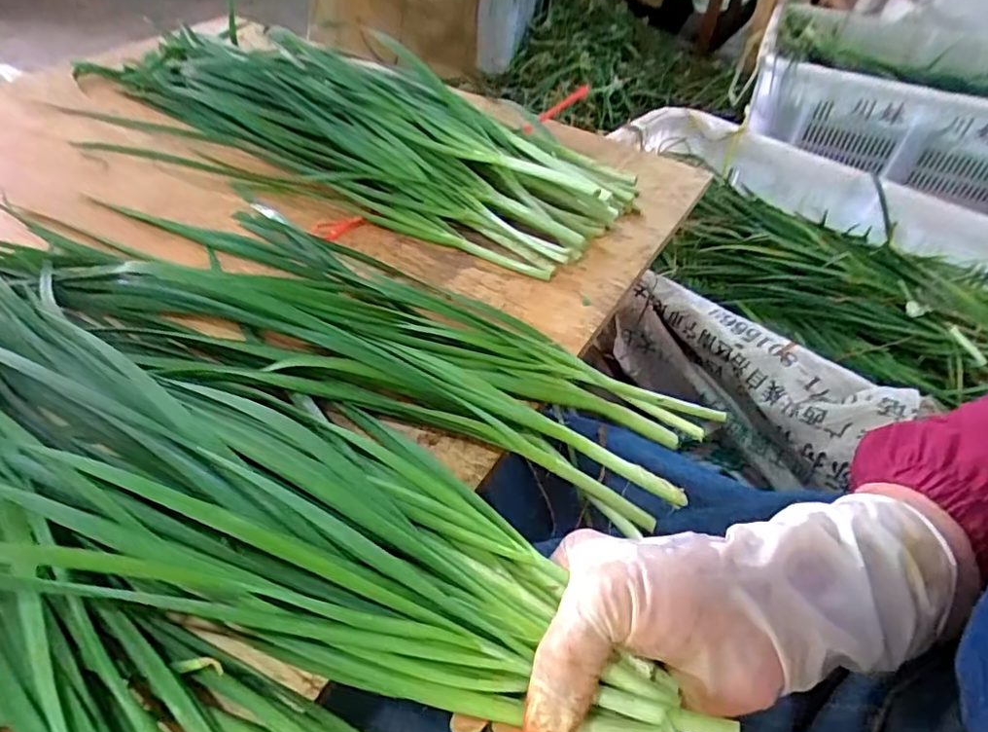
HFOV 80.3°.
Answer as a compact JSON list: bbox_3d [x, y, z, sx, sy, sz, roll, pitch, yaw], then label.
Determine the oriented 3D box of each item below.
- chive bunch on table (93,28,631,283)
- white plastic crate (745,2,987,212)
[{"bbox_3d":[-0.128,-0.205,0.475,0.479,0.055,0.134,23,49,18],"label":"chive bunch on table"},{"bbox_3d":[0.822,-0.540,1.181,0.590,0.215,0.412,17,49,12],"label":"white plastic crate"}]

